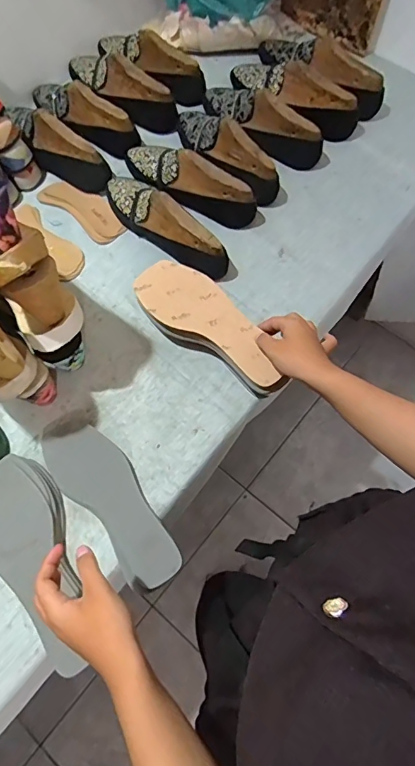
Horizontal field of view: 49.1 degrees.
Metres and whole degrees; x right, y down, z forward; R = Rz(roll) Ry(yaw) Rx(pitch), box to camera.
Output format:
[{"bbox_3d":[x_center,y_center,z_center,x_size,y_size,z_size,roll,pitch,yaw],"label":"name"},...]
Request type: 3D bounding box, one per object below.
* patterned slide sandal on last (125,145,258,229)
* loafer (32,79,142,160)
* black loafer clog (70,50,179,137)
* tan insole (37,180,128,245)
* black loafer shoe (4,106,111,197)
[{"bbox_3d":[-0.035,-0.336,0.743,0.242,0.086,0.056,30,72,13],"label":"patterned slide sandal on last"},{"bbox_3d":[-0.230,-0.475,0.800,0.233,0.083,0.069,33,73,14],"label":"loafer"},{"bbox_3d":[-0.163,-0.537,0.827,0.244,0.084,0.067,38,74,15],"label":"black loafer clog"},{"bbox_3d":[-0.207,-0.294,0.768,0.165,0.015,0.065,36,73,15],"label":"tan insole"},{"bbox_3d":[-0.265,-0.414,0.775,0.247,0.087,0.068,38,74,15],"label":"black loafer shoe"}]

